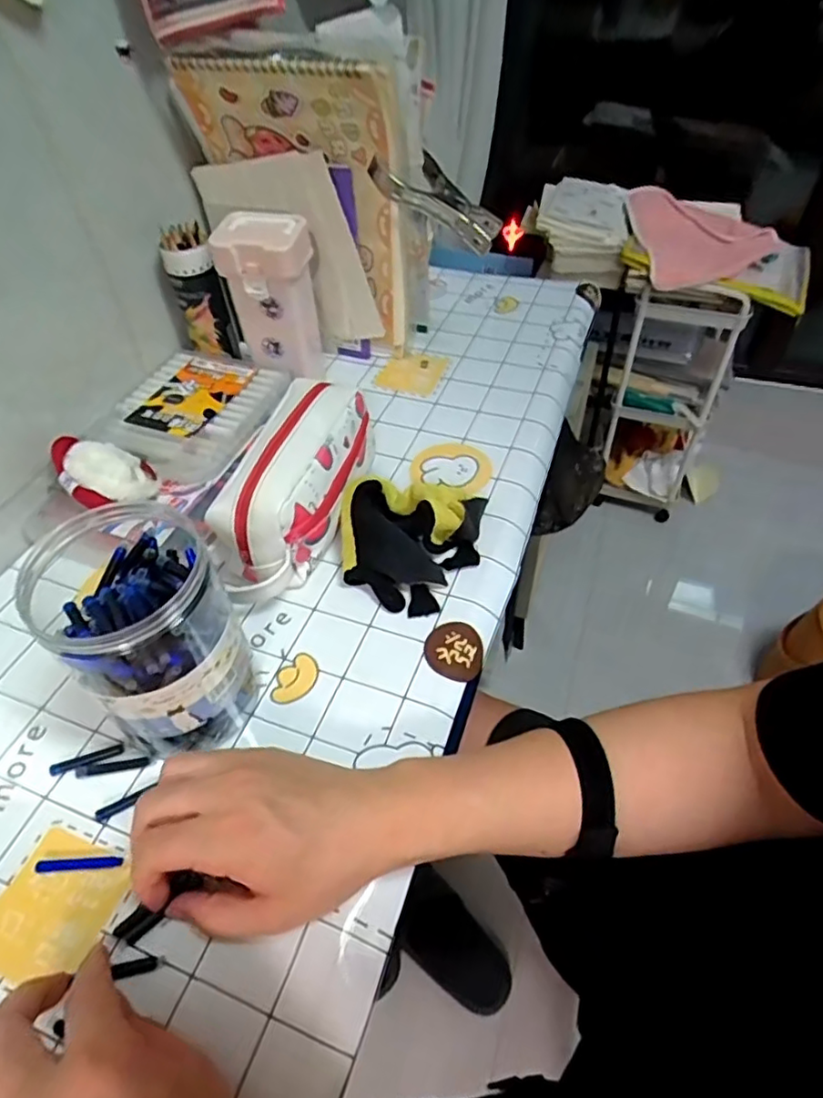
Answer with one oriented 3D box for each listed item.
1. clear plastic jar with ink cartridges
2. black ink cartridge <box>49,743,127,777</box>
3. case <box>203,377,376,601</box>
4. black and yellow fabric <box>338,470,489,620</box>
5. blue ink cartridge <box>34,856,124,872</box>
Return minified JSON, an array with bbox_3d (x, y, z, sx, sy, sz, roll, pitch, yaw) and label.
[{"bbox_3d":[-0.160,0.060,0.387,0.100,0.141,0.098,35,58,28],"label":"clear plastic jar with ink cartridges"},{"bbox_3d":[-0.219,0.142,0.408,0.048,0.006,0.008,-17,50,-12],"label":"black ink cartridge"},{"bbox_3d":[-0.098,-0.053,0.512,0.082,0.097,0.200,12,50,12],"label":"case"},{"bbox_3d":[0.002,-0.010,0.506,0.120,0.044,0.130,-2,48,1],"label":"black and yellow fabric"},{"bbox_3d":[-0.201,0.191,0.365,0.050,0.004,0.007,-4,48,-1],"label":"blue ink cartridge"}]

